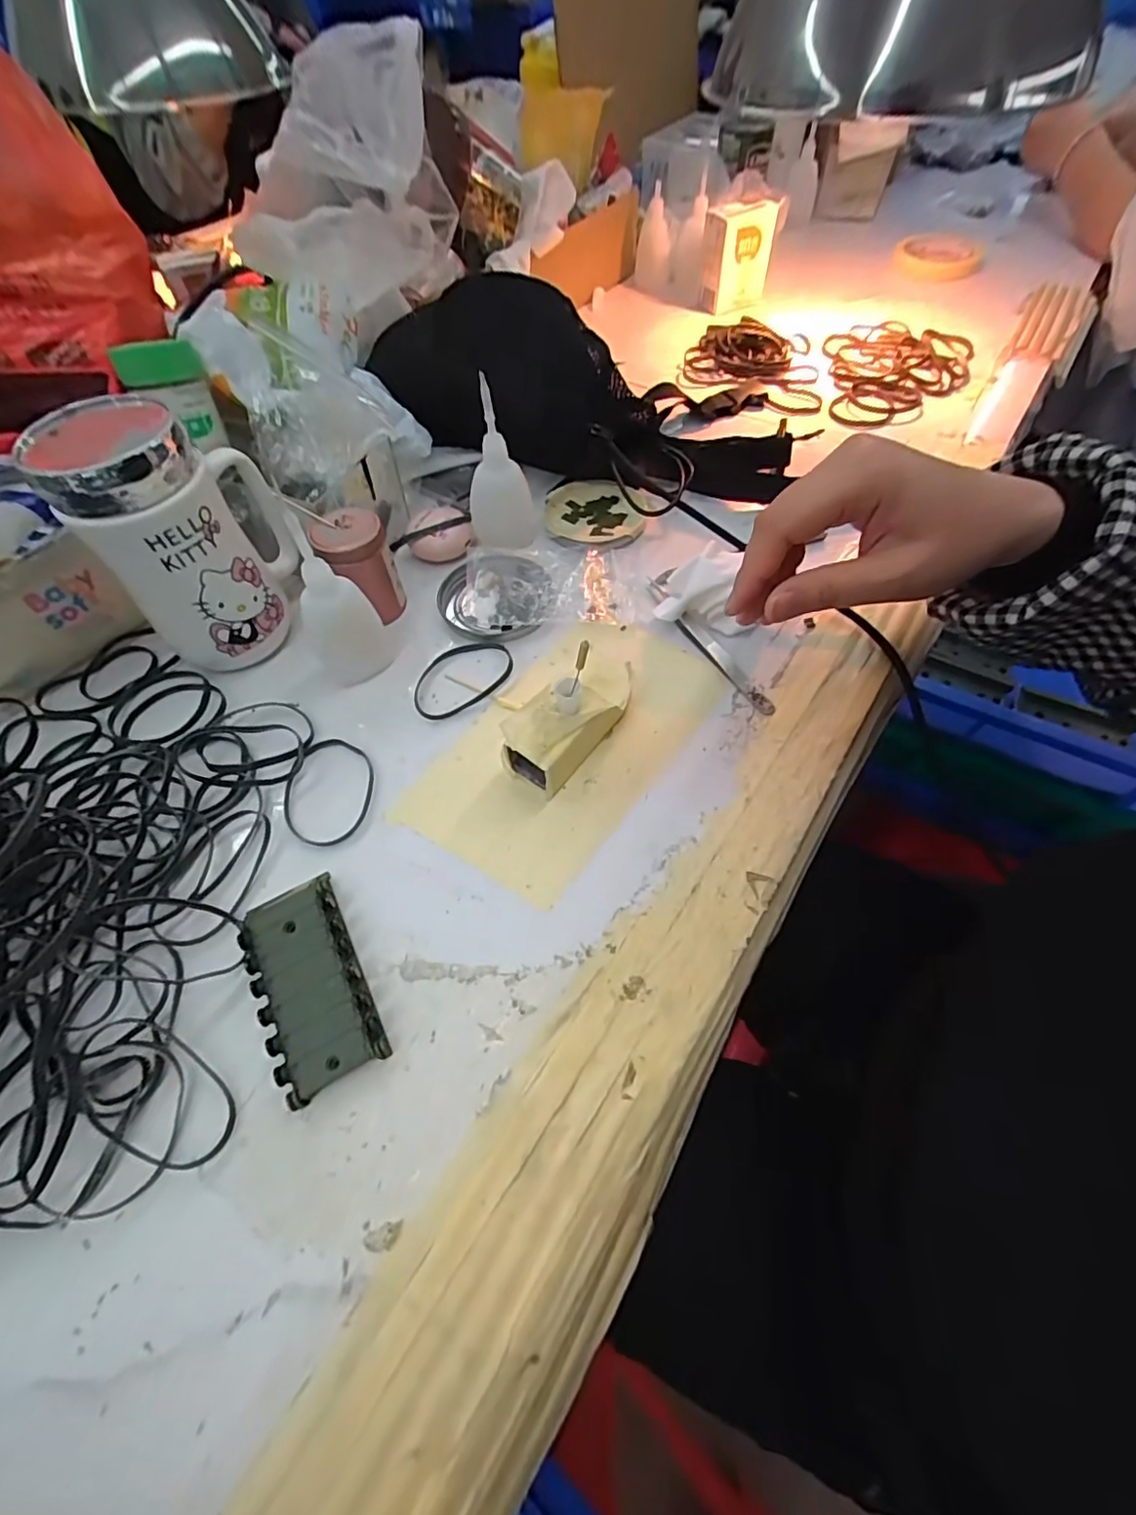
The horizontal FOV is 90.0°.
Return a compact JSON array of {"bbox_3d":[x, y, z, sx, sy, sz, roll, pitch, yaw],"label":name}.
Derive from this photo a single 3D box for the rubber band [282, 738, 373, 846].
[{"bbox_3d":[-0.135,0.017,0.321,0.047,0.006,0.066,2,58,2],"label":"rubber band"}]

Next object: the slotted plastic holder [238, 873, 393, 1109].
[{"bbox_3d":[-0.119,0.100,0.263,0.044,0.015,0.095,-26,61,-15],"label":"slotted plastic holder"}]

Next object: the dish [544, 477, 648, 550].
[{"bbox_3d":[0.015,-0.189,0.446,0.073,0.013,0.082,-32,63,-18],"label":"dish"}]

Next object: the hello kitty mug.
[{"bbox_3d":[-0.214,-0.123,0.333,0.096,0.138,0.066,-28,62,-16],"label":"hello kitty mug"}]

